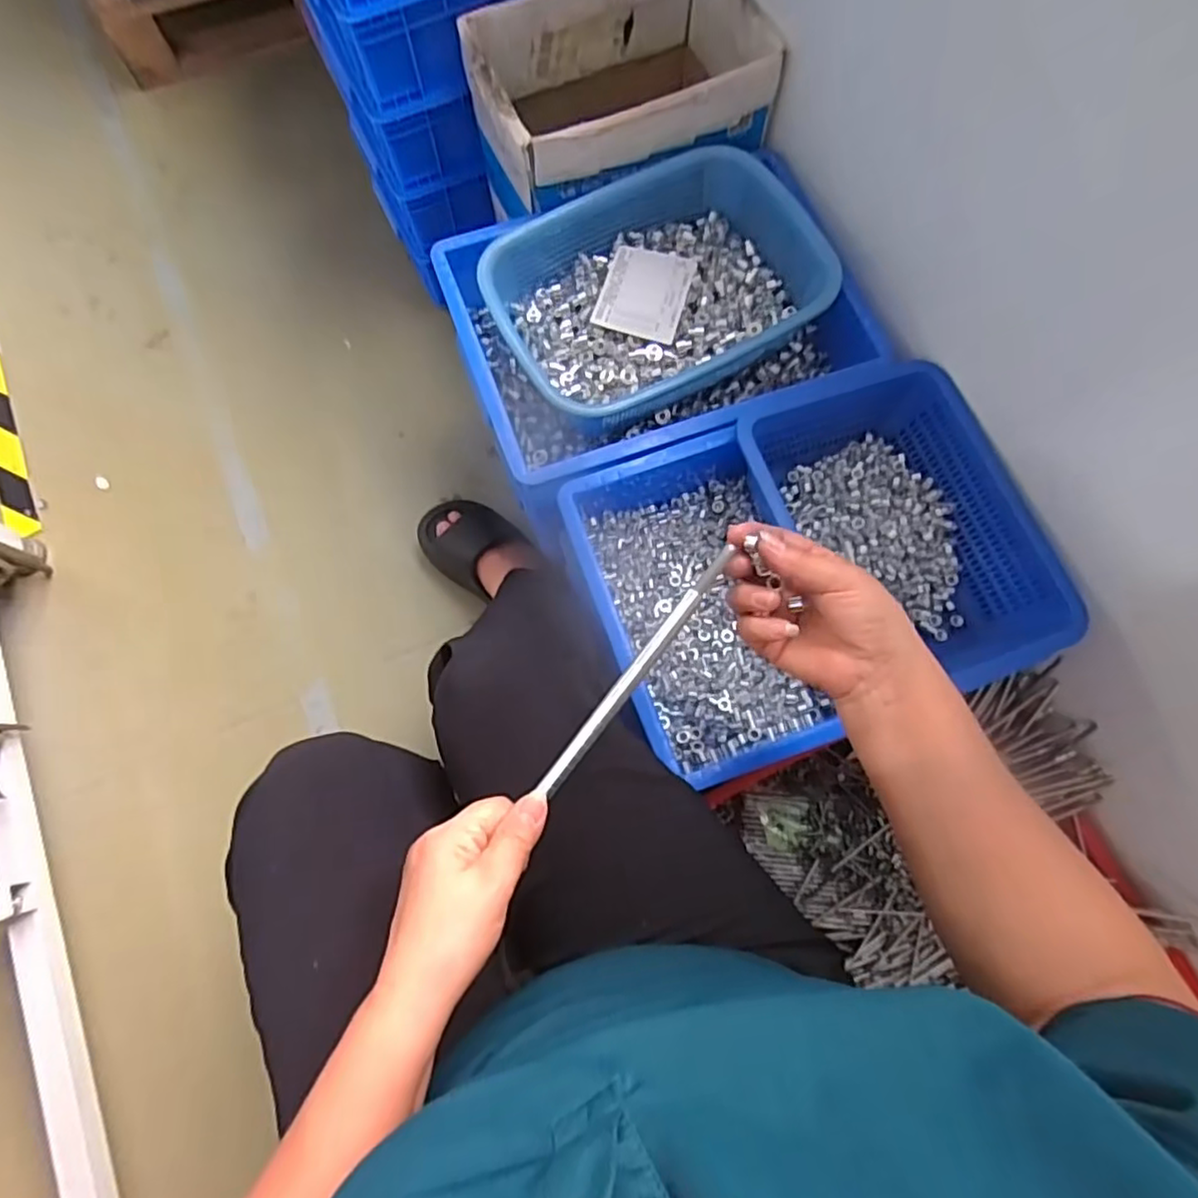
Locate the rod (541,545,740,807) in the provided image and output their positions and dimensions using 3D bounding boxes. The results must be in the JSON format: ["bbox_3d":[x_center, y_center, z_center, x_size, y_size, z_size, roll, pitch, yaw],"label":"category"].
[{"bbox_3d":[0.022,0.043,0.400,0.011,0.007,0.179,38,90,10],"label":"rod"}]

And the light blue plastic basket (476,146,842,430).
[{"bbox_3d":[0.056,-0.334,0.732,0.335,0.096,0.245,-27,76,-8],"label":"light blue plastic basket"}]

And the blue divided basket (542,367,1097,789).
[{"bbox_3d":[0.201,-0.033,0.654,0.415,0.103,0.321,-18,75,-6],"label":"blue divided basket"}]

